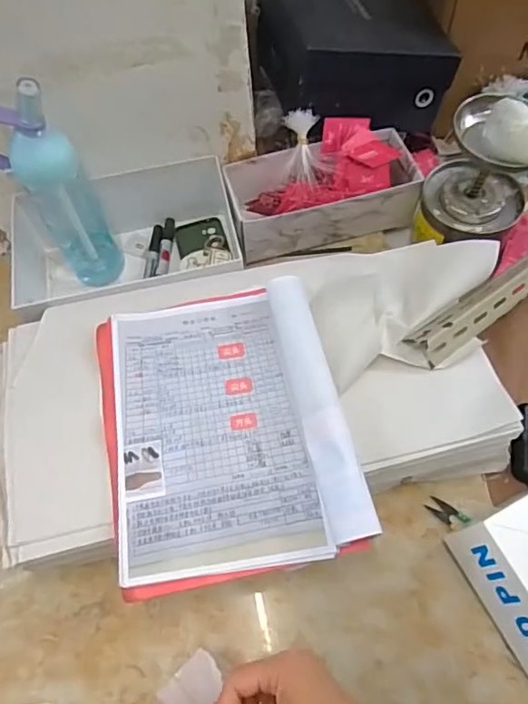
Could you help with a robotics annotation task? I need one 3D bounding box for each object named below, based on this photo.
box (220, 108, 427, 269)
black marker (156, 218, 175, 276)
[{"bbox_3d":[0.084,-0.258,0.812,0.277,0.138,0.140,-16,63,-5],"label":"box"},{"bbox_3d":[-0.152,-0.162,0.851,0.019,0.018,0.109,1,62,3],"label":"black marker"}]

